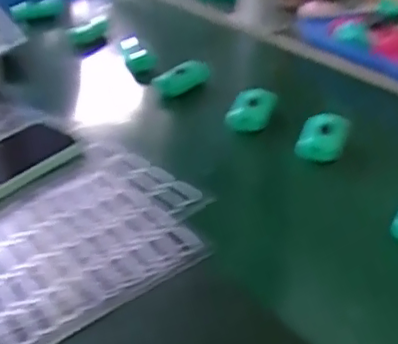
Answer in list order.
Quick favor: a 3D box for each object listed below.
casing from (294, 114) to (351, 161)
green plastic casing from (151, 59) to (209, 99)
[{"bbox_3d":[0.124,-0.035,0.617,0.044,0.027,0.058,12,32,19],"label":"casing"},{"bbox_3d":[-0.017,-0.115,0.754,0.077,0.038,0.028,-21,37,-32],"label":"green plastic casing"}]

